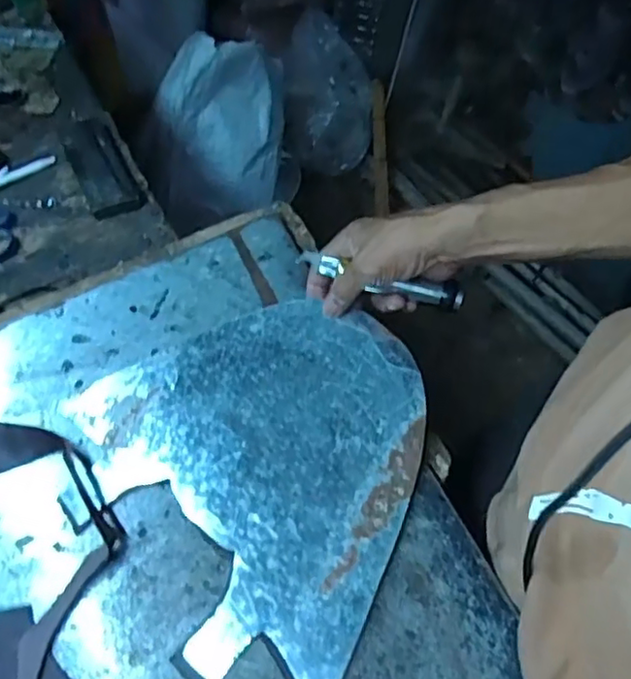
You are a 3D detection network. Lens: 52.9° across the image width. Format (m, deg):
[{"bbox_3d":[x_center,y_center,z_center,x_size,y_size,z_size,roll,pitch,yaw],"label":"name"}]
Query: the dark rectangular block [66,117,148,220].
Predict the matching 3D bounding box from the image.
[{"bbox_3d":[-0.239,-0.194,0.710,0.057,0.014,0.152,-22,62,-16],"label":"dark rectangular block"}]

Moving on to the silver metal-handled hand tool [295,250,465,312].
[{"bbox_3d":[0.053,-0.051,0.533,0.142,0.022,0.014,16,58,9],"label":"silver metal-handled hand tool"}]

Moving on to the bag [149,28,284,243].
[{"bbox_3d":[-0.201,-0.426,1.311,0.253,0.326,0.259,8,58,1],"label":"bag"}]

